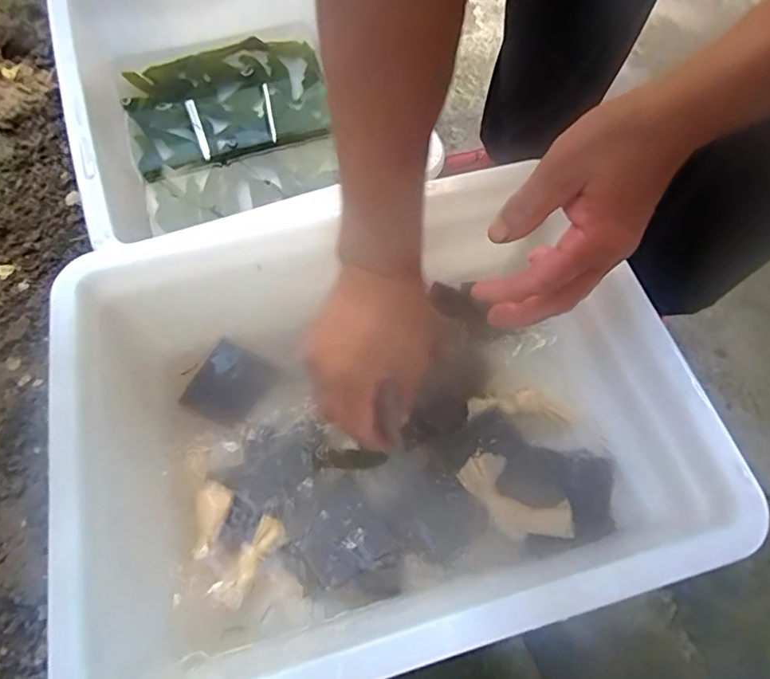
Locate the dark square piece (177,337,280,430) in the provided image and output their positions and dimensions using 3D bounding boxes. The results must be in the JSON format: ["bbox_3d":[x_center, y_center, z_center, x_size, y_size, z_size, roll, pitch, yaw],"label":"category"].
[{"bbox_3d":[-0.123,0.035,0.415,0.057,0.005,0.060,27,64,12],"label":"dark square piece"}]

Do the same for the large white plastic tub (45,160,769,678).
[{"bbox_3d":[0.004,0.060,0.343,0.341,0.113,0.247,-13,62,-10],"label":"large white plastic tub"}]

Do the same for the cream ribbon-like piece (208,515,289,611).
[{"bbox_3d":[-0.090,0.146,0.351,0.021,0.010,0.059,31,65,13],"label":"cream ribbon-like piece"}]

